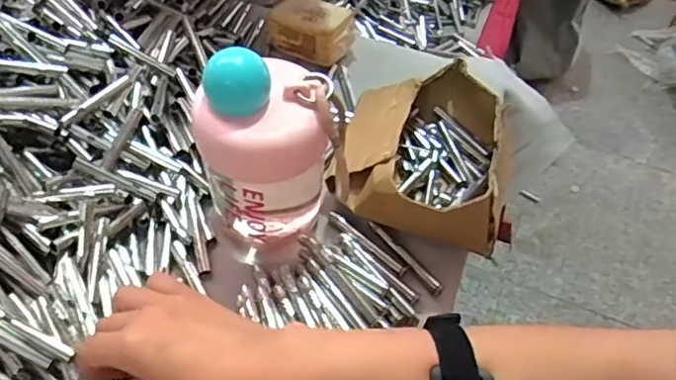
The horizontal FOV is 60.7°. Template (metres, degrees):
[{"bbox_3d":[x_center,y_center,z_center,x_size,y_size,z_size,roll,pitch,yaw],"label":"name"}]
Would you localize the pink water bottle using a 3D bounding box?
[{"bbox_3d":[-0.050,-0.022,0.412,0.082,0.153,0.080,9,49,1],"label":"pink water bottle"}]

